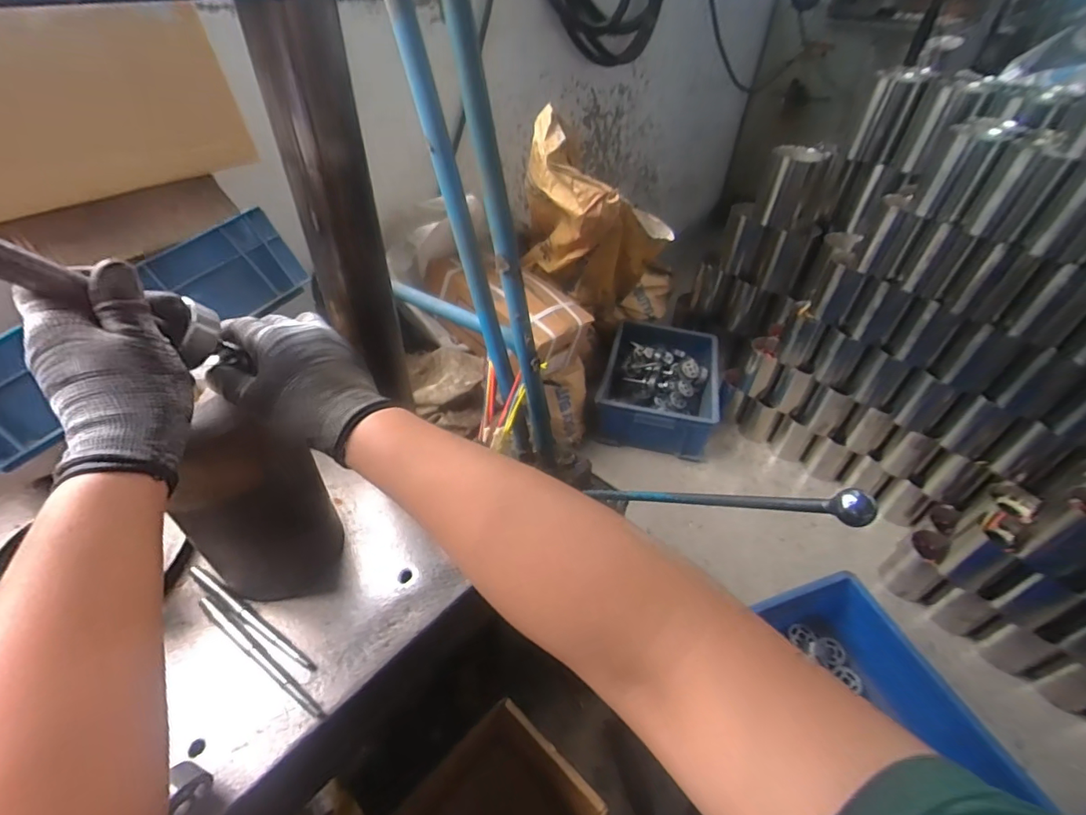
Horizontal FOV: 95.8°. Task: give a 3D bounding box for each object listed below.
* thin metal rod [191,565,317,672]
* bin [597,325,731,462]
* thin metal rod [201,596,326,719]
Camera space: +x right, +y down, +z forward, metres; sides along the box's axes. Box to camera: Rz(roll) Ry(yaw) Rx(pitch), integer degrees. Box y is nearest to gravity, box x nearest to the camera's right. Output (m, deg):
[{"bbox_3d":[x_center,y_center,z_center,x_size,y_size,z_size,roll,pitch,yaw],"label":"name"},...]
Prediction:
[{"bbox_3d":[-0.311,0.219,0.518,0.193,0.012,0.010,24,47,22],"label":"thin metal rod"},{"bbox_3d":[0.336,-0.053,1.393,0.322,0.148,0.420,12,44,10],"label":"bin"},{"bbox_3d":[-0.284,0.246,0.491,0.186,0.012,0.011,26,48,23],"label":"thin metal rod"}]

